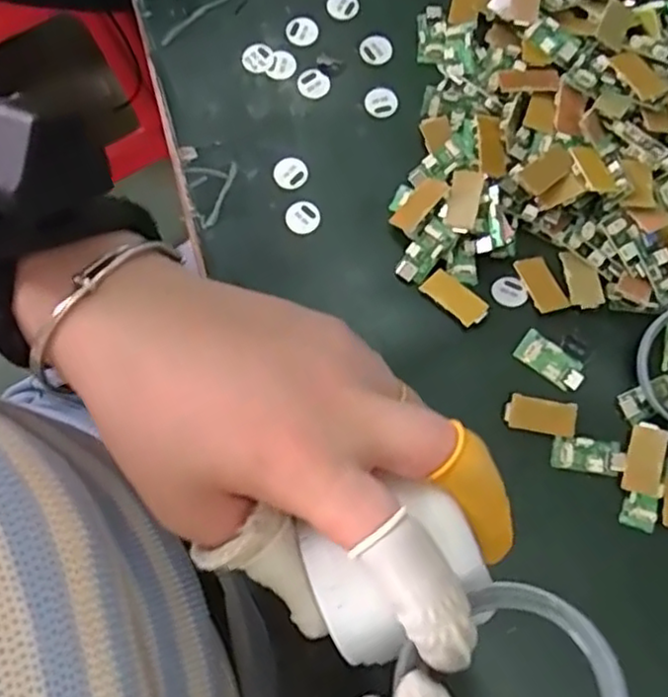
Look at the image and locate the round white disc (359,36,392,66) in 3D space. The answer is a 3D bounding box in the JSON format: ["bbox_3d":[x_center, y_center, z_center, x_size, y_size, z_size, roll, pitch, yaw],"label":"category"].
[{"bbox_3d":[0.023,-0.162,0.372,0.017,0.004,0.018,3,76,2],"label":"round white disc"}]

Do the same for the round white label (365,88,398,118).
[{"bbox_3d":[0.025,-0.131,0.369,0.017,0.004,0.016,0,75,2],"label":"round white label"}]

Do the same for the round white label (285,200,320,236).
[{"bbox_3d":[-0.016,-0.066,0.349,0.017,0.004,0.017,0,75,2],"label":"round white label"}]

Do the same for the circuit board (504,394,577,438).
[{"bbox_3d":[0.095,0.031,0.318,0.032,0.004,0.015,8,76,4],"label":"circuit board"}]

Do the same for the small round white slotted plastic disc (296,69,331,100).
[{"bbox_3d":[-0.011,-0.143,0.370,0.017,0.004,0.018,0,75,2],"label":"small round white slotted plastic disc"}]

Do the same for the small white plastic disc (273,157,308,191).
[{"bbox_3d":[-0.022,-0.090,0.354,0.017,0.004,0.016,0,75,2],"label":"small white plastic disc"}]

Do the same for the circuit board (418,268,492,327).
[{"bbox_3d":[0.058,-0.024,0.328,0.032,0.004,0.016,42,71,18],"label":"circuit board"}]

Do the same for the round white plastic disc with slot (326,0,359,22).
[{"bbox_3d":[0.005,-0.189,0.381,0.017,0.004,0.017,1,84,-8],"label":"round white plastic disc with slot"}]

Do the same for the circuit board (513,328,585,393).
[{"bbox_3d":[0.101,0.006,0.320,0.033,0.008,0.016,31,78,9],"label":"circuit board"}]

